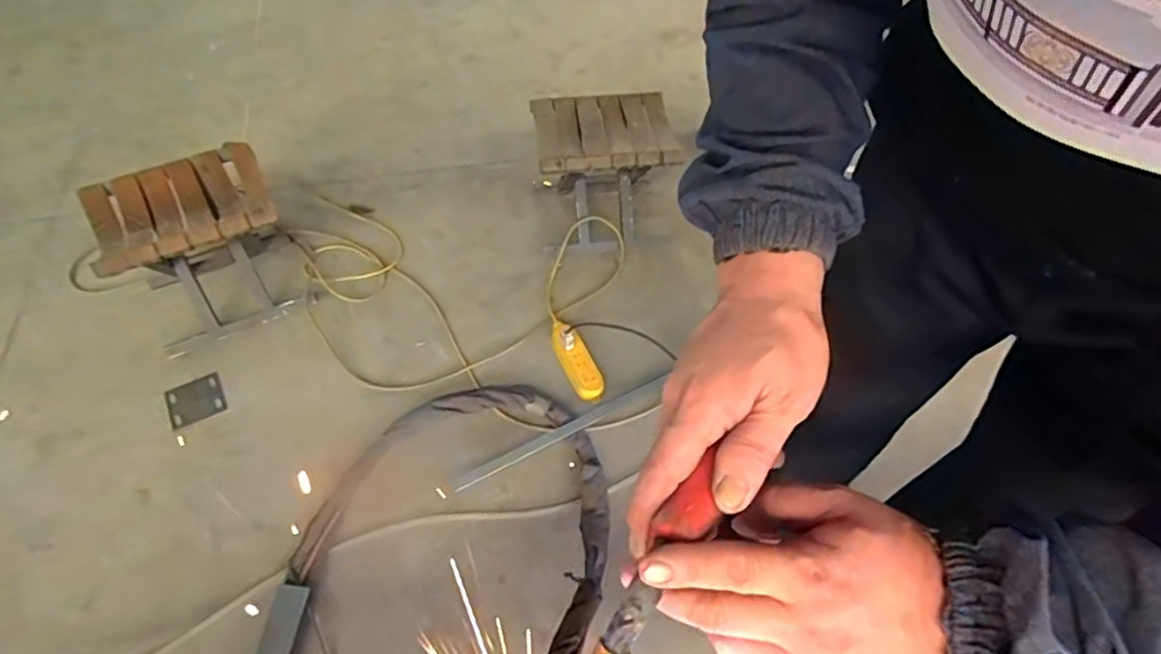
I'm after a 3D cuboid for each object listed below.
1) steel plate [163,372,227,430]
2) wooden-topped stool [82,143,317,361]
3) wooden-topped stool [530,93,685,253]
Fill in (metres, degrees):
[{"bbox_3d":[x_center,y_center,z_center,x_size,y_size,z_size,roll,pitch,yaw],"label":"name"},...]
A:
[{"bbox_3d":[-0.768,0.147,1.238,0.102,0.009,0.100,-25,58,-19],"label":"steel plate"},{"bbox_3d":[-0.769,-0.160,1.272,0.311,0.297,0.260,-24,58,-19],"label":"wooden-topped stool"},{"bbox_3d":[0.048,-0.365,1.473,0.296,0.281,0.262,-5,54,-6],"label":"wooden-topped stool"}]

